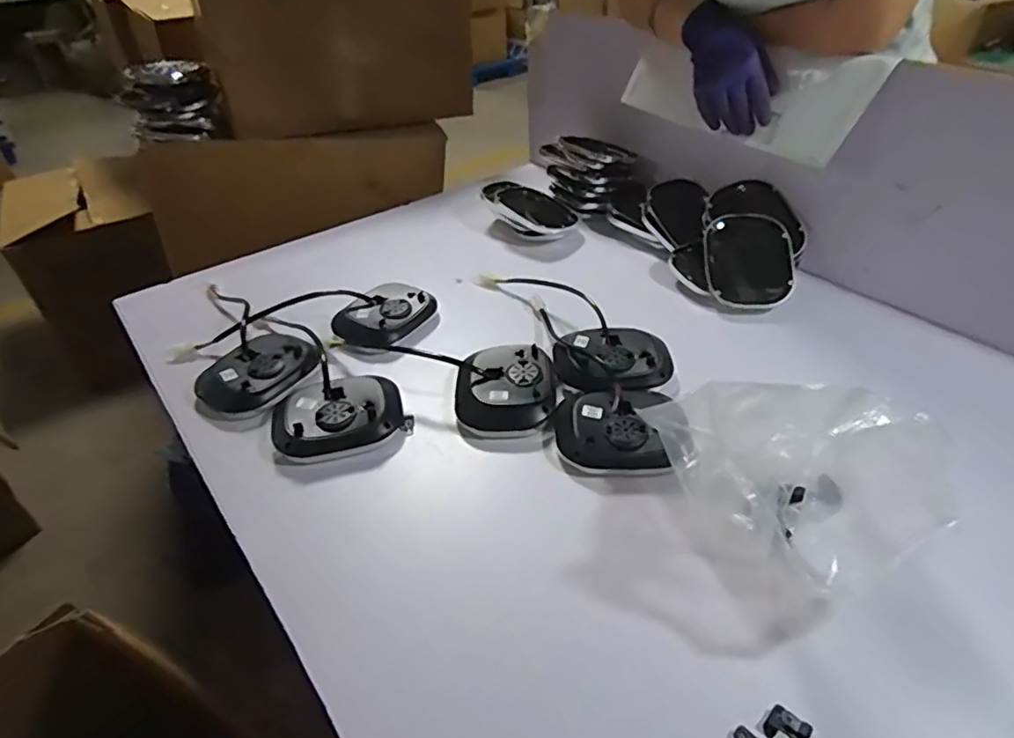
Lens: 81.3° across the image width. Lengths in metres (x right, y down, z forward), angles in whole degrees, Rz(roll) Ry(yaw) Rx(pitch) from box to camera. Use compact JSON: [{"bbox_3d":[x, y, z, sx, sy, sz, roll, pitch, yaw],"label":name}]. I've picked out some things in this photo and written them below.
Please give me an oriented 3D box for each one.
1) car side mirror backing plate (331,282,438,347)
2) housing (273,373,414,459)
[{"bbox_3d":[-0.169,-0.072,0.819,0.097,0.038,0.136,23,45,29],"label":"car side mirror backing plate"},{"bbox_3d":[-0.188,0.052,0.665,0.147,0.040,0.113,-19,41,-19],"label":"housing"}]

